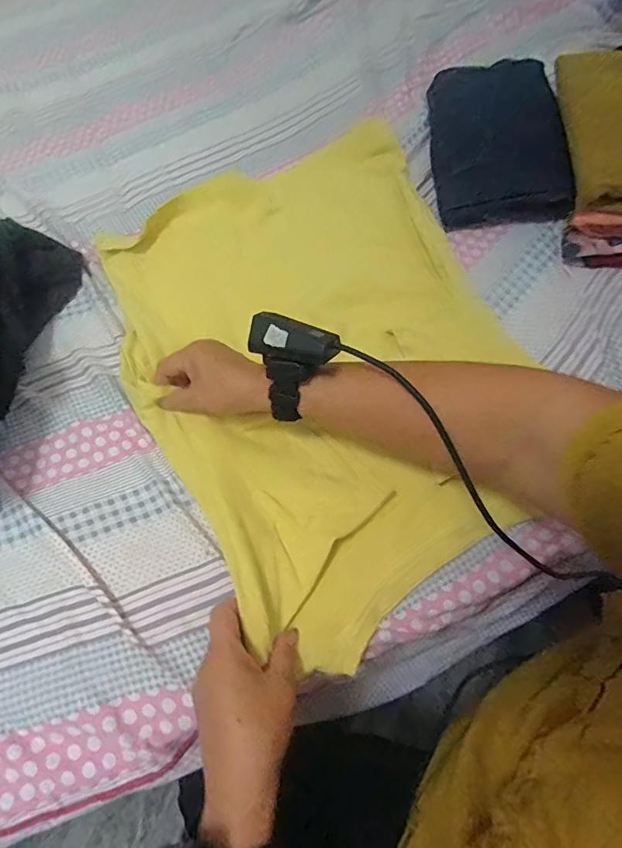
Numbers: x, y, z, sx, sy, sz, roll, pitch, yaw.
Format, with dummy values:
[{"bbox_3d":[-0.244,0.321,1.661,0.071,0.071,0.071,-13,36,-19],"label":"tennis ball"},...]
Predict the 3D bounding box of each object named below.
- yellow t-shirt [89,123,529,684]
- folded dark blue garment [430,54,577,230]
[{"bbox_3d":[0.011,-0.083,0.482,0.376,0.046,0.546,-20,67,-6],"label":"yellow t-shirt"},{"bbox_3d":[0.232,-0.383,0.579,0.142,0.079,0.285,1,64,5],"label":"folded dark blue garment"}]

